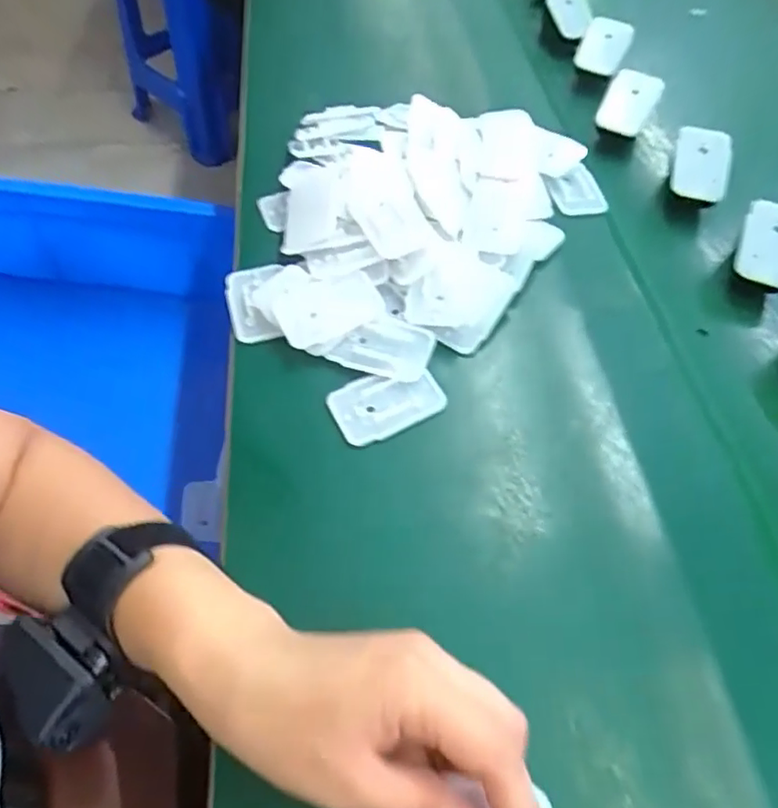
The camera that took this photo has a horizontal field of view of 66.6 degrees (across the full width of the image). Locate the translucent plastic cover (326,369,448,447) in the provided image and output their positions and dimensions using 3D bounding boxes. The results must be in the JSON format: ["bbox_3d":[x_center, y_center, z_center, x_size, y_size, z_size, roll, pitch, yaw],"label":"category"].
[{"bbox_3d":[-0.001,-0.002,0.373,0.068,0.004,0.045,-20,58,-15],"label":"translucent plastic cover"}]

